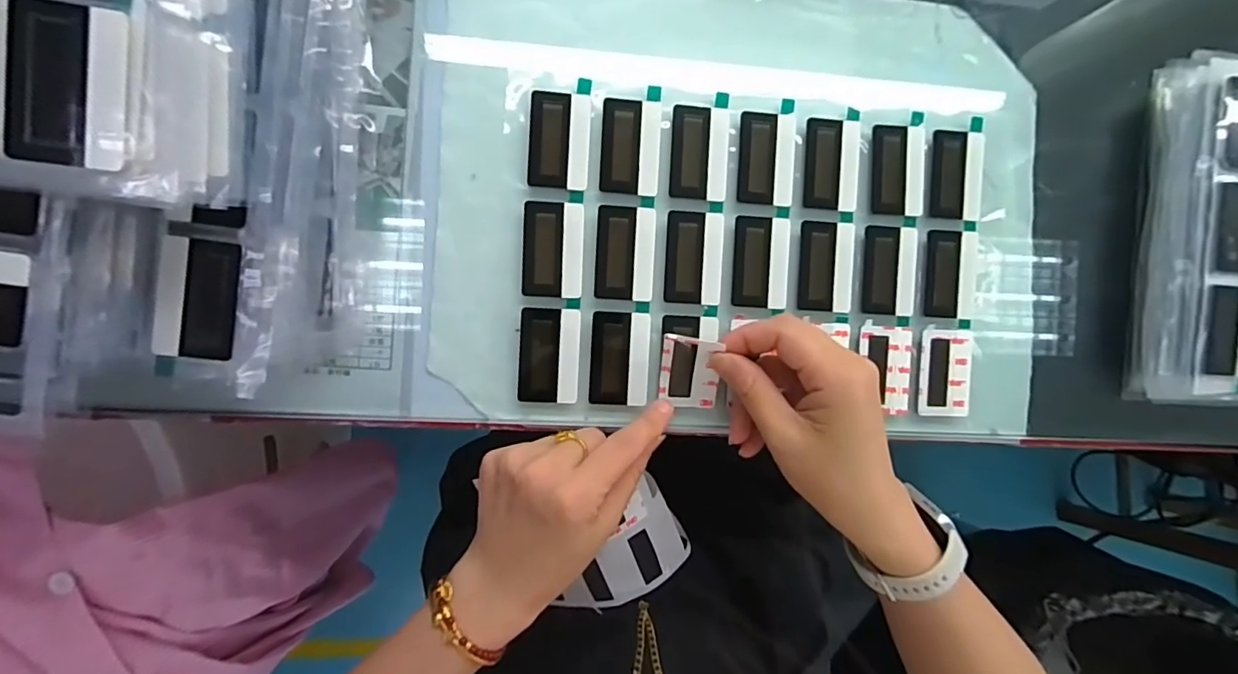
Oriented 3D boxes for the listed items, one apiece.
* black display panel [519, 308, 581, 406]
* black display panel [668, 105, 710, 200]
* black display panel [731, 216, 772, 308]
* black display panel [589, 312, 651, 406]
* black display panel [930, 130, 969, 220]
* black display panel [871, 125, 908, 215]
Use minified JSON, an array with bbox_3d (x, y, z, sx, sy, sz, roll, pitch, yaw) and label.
[{"bbox_3d":[-0.040,0.011,0.319,0.035,0.005,0.054,2,92,-6],"label":"black display panel"},{"bbox_3d":[0.042,-0.109,0.324,0.023,0.004,0.053,2,92,-6],"label":"black display panel"},{"bbox_3d":[0.080,-0.045,0.329,0.023,0.004,0.053,2,92,-6],"label":"black display panel"},{"bbox_3d":[0.000,0.013,0.323,0.034,0.004,0.053,3,92,-6],"label":"black display panel"},{"bbox_3d":[0.204,-0.100,0.338,0.024,0.004,0.053,2,92,-6],"label":"black display panel"},{"bbox_3d":[0.166,-0.103,0.336,0.023,0.004,0.054,1,92,-6],"label":"black display panel"}]

